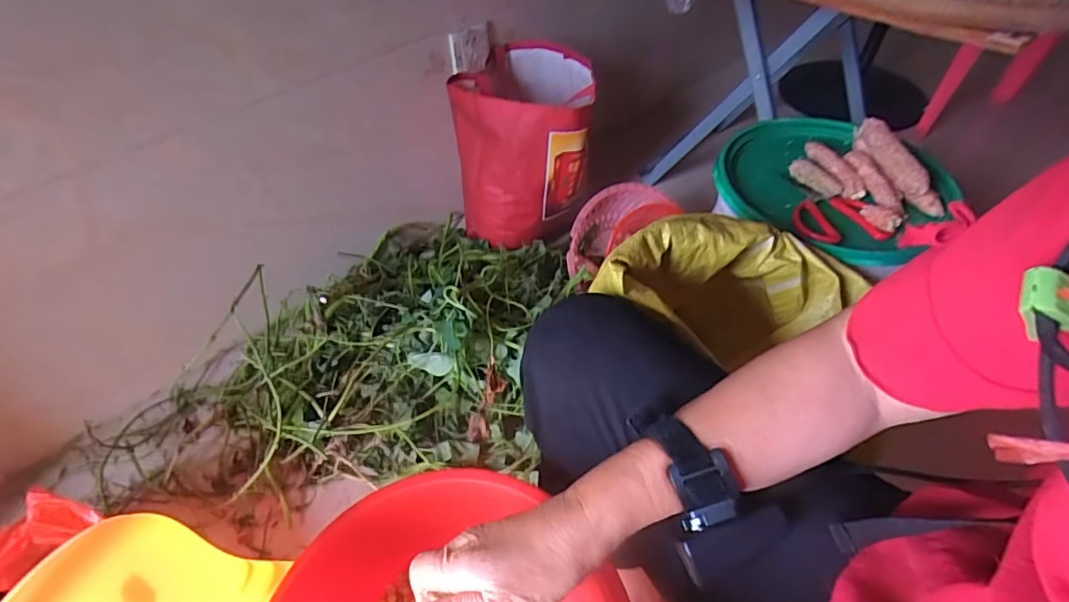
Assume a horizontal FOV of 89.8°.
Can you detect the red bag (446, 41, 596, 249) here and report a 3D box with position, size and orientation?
[{"bbox_3d":[-0.018,-0.350,1.135,0.253,0.326,0.350,-1,48,0],"label":"red bag"}]

